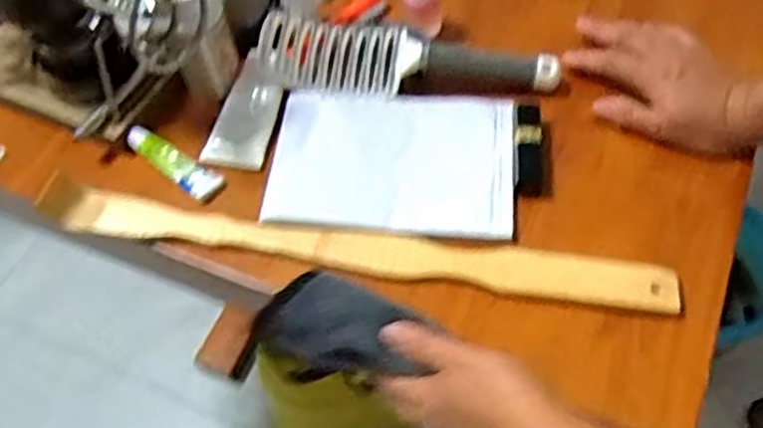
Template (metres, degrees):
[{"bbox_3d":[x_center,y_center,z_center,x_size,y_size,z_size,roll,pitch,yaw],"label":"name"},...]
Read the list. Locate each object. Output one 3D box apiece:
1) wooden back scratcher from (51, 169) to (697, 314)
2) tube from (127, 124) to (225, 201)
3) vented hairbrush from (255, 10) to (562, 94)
[{"bbox_3d":[-0.029,0.022,0.522,0.462,0.014,0.037,9,68,9],"label":"wooden back scratcher"},{"bbox_3d":[-0.168,-0.045,0.581,0.093,0.022,0.027,34,66,25],"label":"tube"},{"bbox_3d":[0.021,-0.136,0.611,0.248,0.037,0.064,0,56,6],"label":"vented hairbrush"}]

